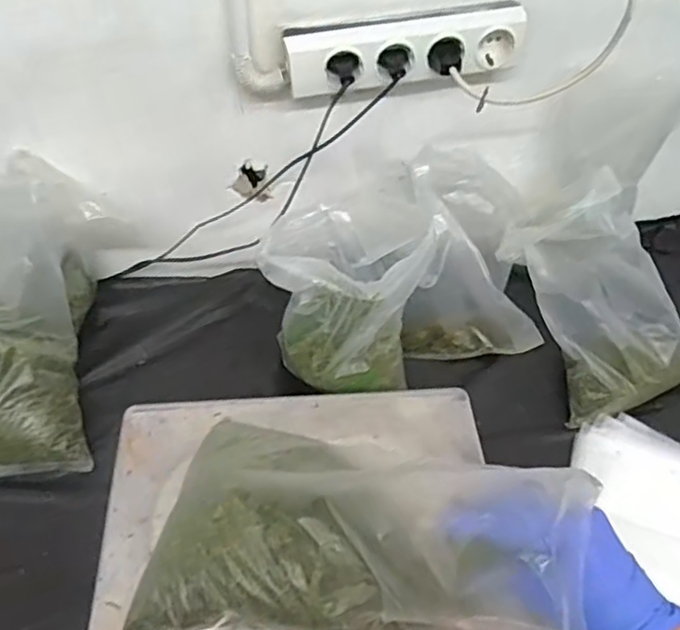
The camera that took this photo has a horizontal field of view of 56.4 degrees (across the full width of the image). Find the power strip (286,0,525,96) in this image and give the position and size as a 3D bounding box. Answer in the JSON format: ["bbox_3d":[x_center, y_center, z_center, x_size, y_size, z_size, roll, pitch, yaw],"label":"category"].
[{"bbox_3d":[0.065,-0.265,0.631,0.233,0.063,0.058,-6,54,-8],"label":"power strip"}]

